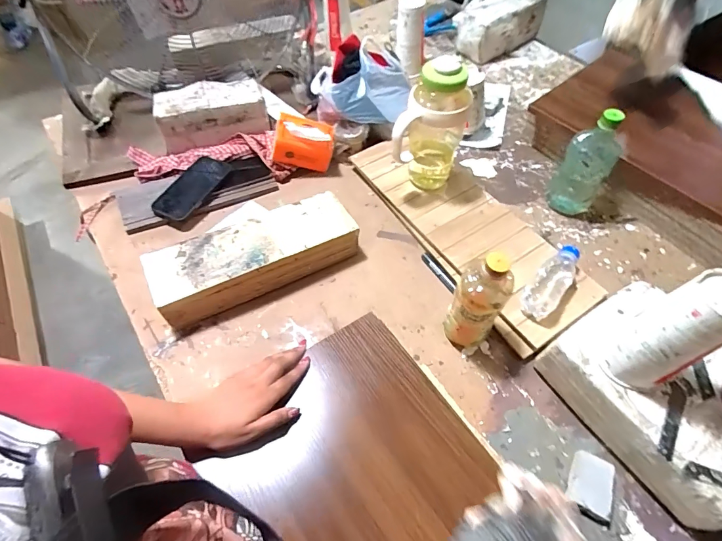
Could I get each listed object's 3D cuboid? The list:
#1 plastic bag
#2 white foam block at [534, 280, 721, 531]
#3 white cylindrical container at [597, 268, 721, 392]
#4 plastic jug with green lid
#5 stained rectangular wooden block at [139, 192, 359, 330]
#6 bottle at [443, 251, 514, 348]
[{"bbox_3d":[0.001,-0.402,0.855,0.214,0.123,0.188,1,60,-1],"label":"plastic bag"},{"bbox_3d":[0.405,0.171,0.521,0.191,0.108,0.261,-27,59,-18],"label":"white foam block"},{"bbox_3d":[0.344,0.075,0.426,0.063,0.174,0.068,1,60,-2],"label":"white cylindrical container"},{"bbox_3d":[0.121,-0.239,0.678,0.111,0.238,0.112,13,56,9],"label":"plastic jug with green lid"},{"bbox_3d":[-0.175,-0.029,0.652,0.334,0.083,0.114,-25,58,-17],"label":"stained rectangular wooden block"},{"bbox_3d":[0.165,0.046,0.546,0.065,0.202,0.065,1,60,-2],"label":"bottle"}]

